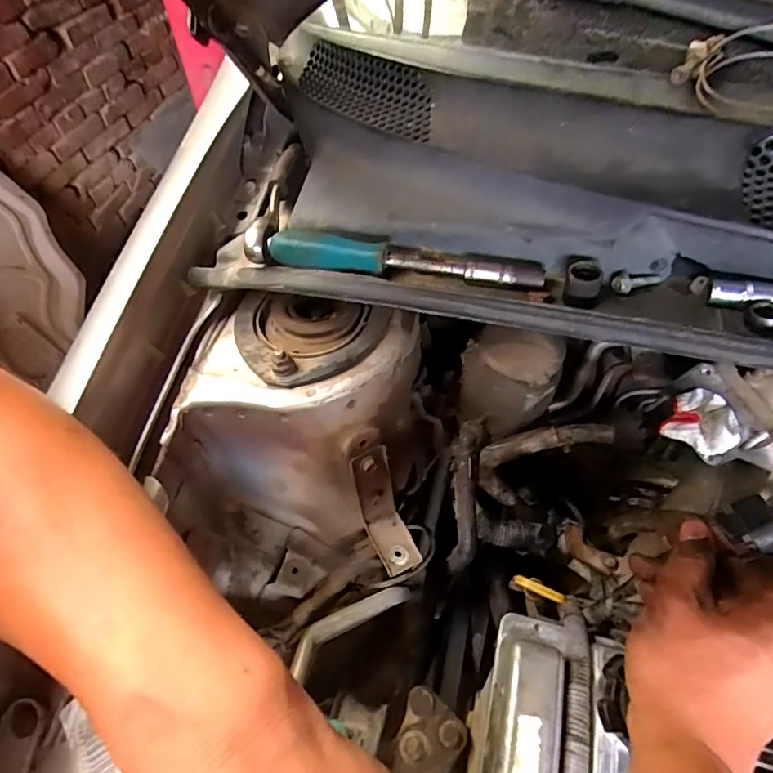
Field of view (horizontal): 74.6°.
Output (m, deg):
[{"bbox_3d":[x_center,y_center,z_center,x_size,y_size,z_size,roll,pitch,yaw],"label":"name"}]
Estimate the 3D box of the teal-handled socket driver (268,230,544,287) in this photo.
[{"bbox_3d":[0.009,-0.085,0.341,0.183,0.019,0.029,12,54,11],"label":"teal-handled socket driver"}]

